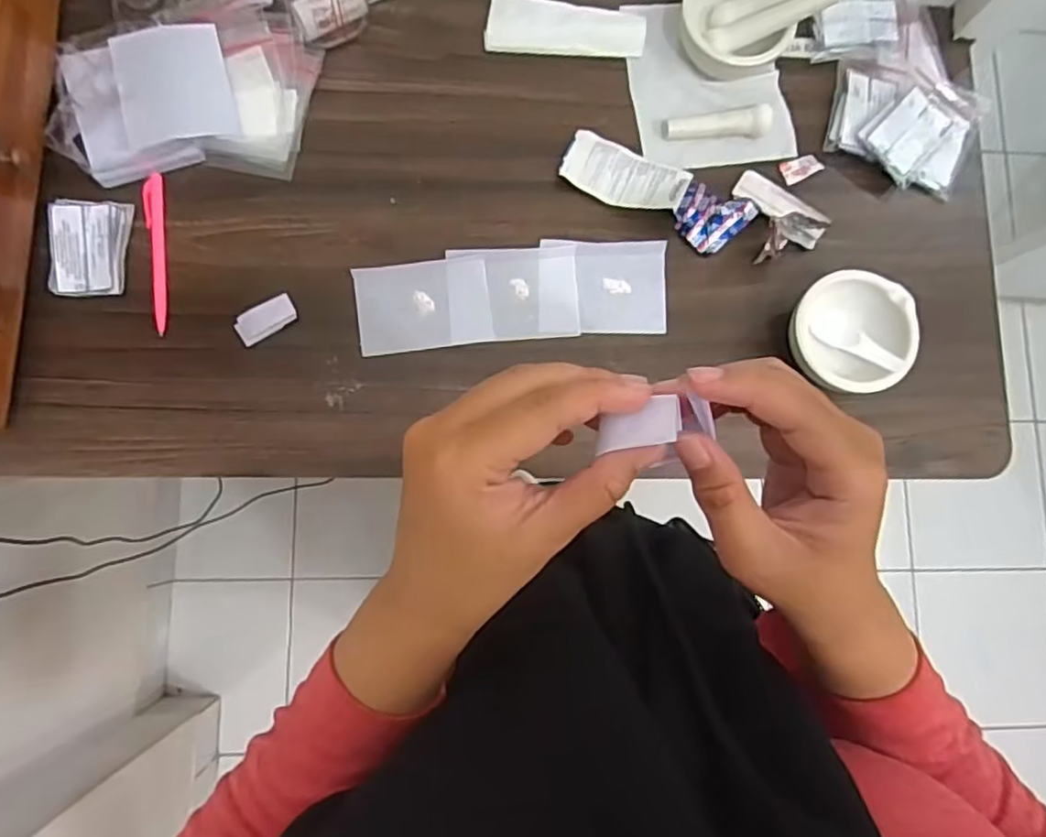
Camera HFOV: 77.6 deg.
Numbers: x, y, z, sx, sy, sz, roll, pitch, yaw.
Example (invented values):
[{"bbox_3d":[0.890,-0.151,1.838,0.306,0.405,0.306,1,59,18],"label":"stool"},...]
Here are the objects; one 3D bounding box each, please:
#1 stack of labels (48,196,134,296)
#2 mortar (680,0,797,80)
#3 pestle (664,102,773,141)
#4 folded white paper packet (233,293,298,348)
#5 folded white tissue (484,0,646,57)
[{"bbox_3d":[-0.347,-0.137,0.521,0.056,0.012,0.078,-3,82,-5],"label":"stack of labels"},{"bbox_3d":[0.184,-0.350,0.574,0.090,0.044,0.078,-1,82,-5],"label":"mortar"},{"bbox_3d":[0.175,-0.259,0.574,0.090,0.019,0.024,-8,83,-6],"label":"pestle"},{"bbox_3d":[-0.209,-0.081,0.529,0.049,0.010,0.024,-29,85,-8],"label":"folded white paper packet"},{"bbox_3d":[0.038,-0.349,0.582,0.139,0.009,0.052,9,85,1],"label":"folded white tissue"}]

